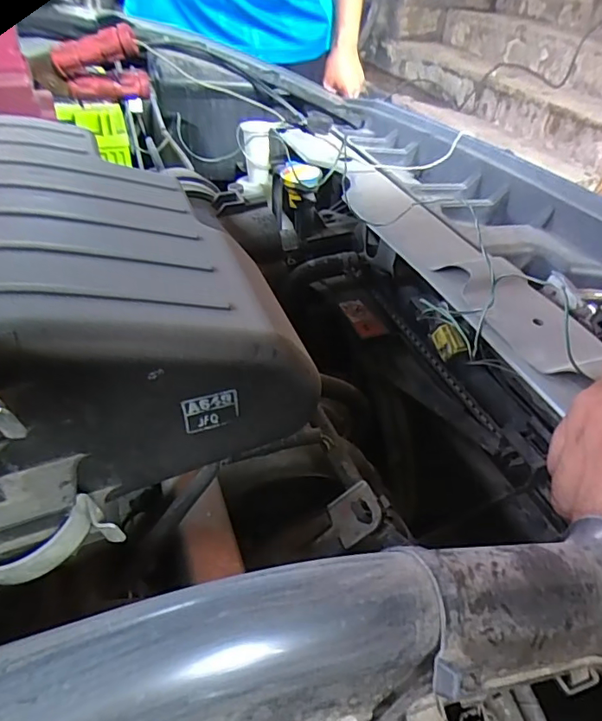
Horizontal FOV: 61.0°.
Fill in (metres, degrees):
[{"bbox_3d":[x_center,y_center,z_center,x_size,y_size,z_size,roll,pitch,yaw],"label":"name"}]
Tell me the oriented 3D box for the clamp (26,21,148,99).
[{"bbox_3d":[-0.183,-0.258,0.452,0.094,0.065,0.026,-17,72,4],"label":"clamp"}]

